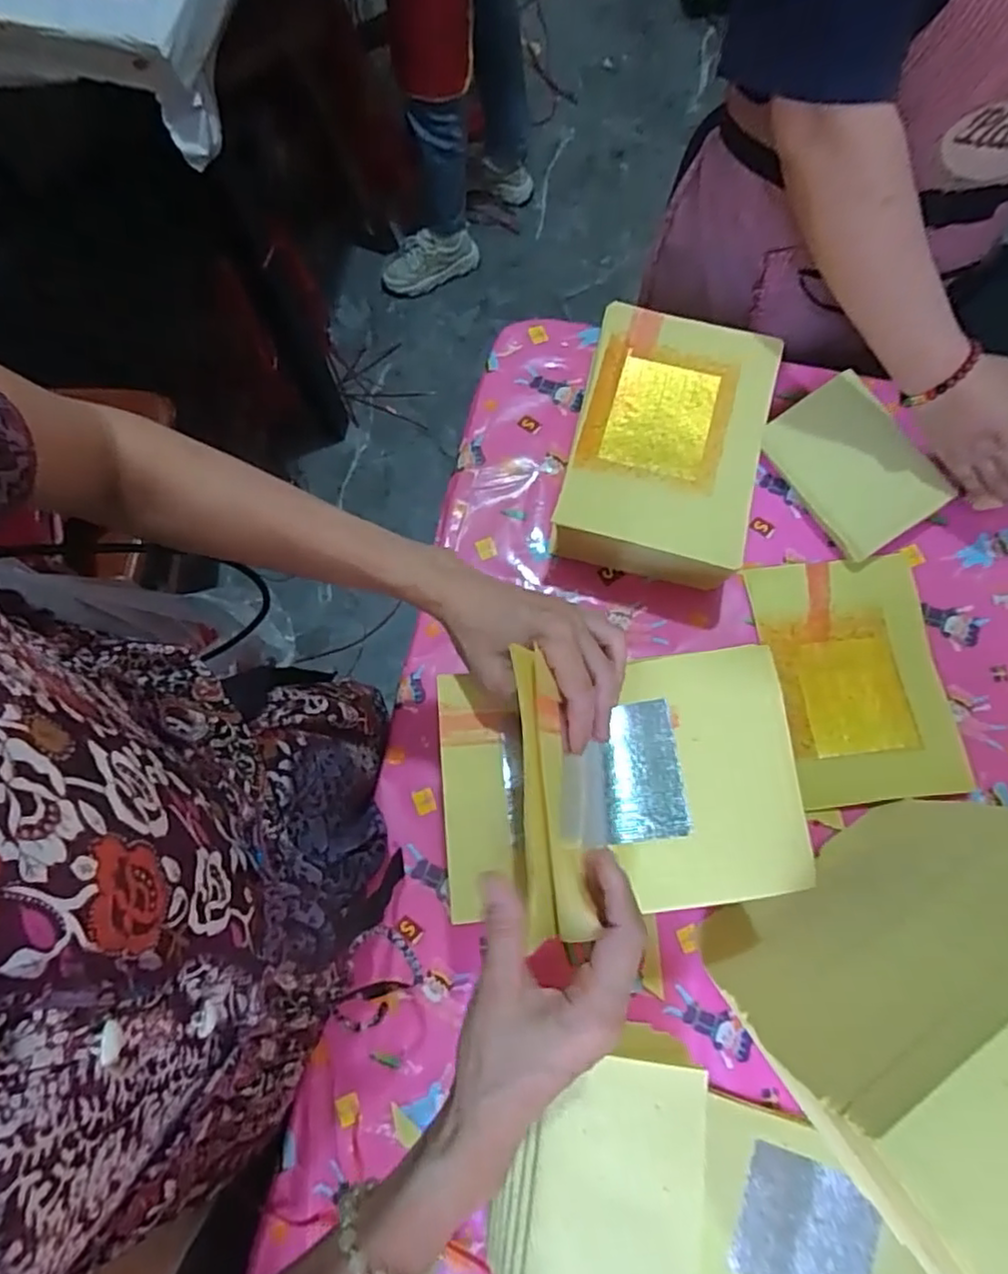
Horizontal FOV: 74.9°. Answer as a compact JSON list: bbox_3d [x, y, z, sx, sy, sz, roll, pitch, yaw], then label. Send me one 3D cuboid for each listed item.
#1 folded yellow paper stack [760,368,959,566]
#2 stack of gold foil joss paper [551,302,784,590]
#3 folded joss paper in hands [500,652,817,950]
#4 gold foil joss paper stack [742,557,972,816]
[{"bbox_3d":[0.339,-0.167,0.645,0.103,0.012,0.158,-35,83,16],"label":"folded yellow paper stack"},{"bbox_3d":[0.150,-0.176,0.627,0.165,0.094,0.230,13,76,4],"label":"stack of gold foil joss paper"},{"bbox_3d":[0.099,0.093,0.407,0.173,0.088,0.172,-5,75,0],"label":"folded joss paper in hands"},{"bbox_3d":[0.331,0.037,0.620,0.160,0.010,0.227,-7,75,-1],"label":"gold foil joss paper stack"}]

